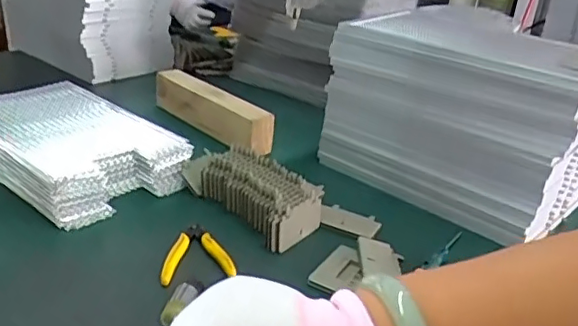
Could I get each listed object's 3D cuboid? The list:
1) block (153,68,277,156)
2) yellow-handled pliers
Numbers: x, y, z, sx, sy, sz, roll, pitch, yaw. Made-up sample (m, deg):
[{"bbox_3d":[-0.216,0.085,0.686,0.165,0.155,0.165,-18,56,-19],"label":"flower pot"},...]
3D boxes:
[{"bbox_3d":[-0.135,-0.092,1.002,0.050,0.072,0.288,-17,34,-40],"label":"block"},{"bbox_3d":[-0.109,0.098,0.661,0.077,0.012,0.103,-2,26,-17],"label":"yellow-handled pliers"}]

